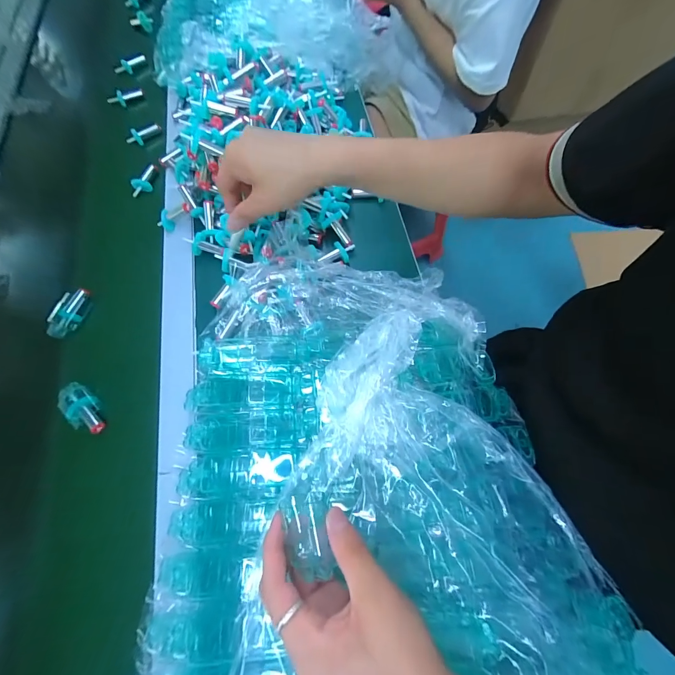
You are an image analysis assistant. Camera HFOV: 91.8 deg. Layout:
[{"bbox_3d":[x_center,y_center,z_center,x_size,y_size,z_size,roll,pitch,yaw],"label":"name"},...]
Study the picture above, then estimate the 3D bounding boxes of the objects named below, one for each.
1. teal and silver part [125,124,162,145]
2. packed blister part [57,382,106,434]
[{"bbox_3d":[-0.328,-0.345,0.554,0.059,0.021,0.016,-35,71,-11],"label":"teal and silver part"},{"bbox_3d":[-0.295,0.084,0.378,0.075,0.011,0.034,36,74,15],"label":"packed blister part"}]

